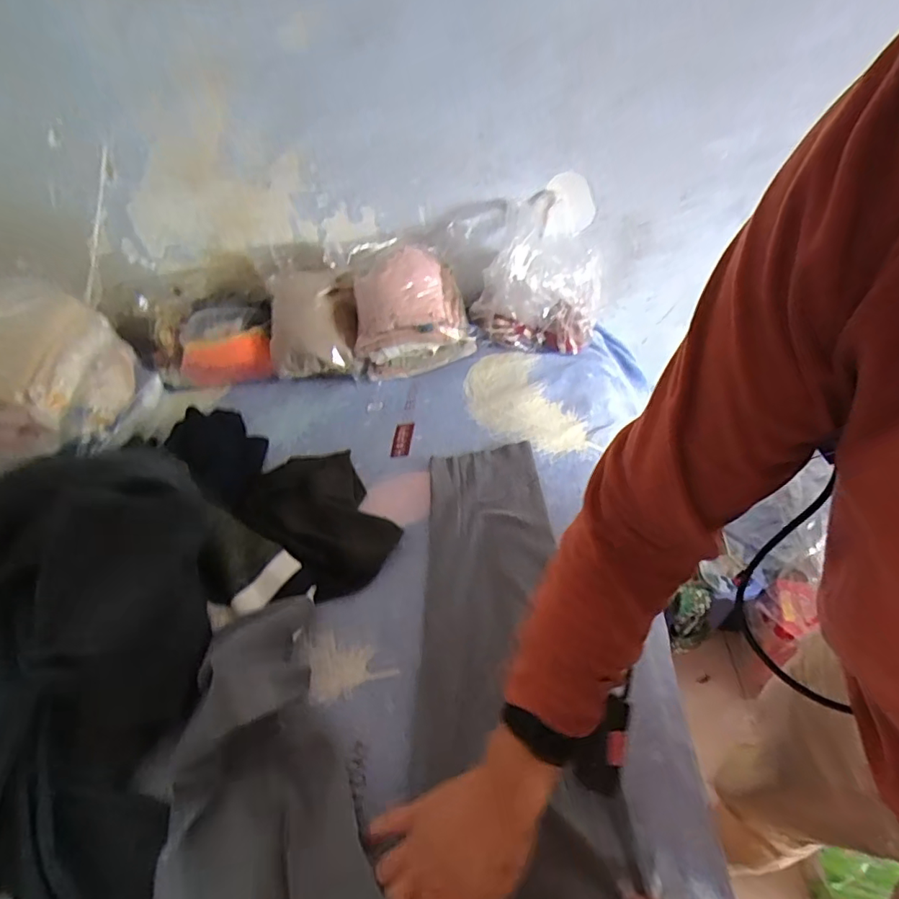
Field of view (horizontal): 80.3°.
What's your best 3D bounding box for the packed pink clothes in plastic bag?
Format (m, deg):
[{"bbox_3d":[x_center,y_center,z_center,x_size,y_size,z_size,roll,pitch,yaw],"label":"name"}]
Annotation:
[{"bbox_3d":[-0.075,-0.249,0.924,0.196,0.165,0.179,-10,44,-2],"label":"packed pink clothes in plastic bag"}]

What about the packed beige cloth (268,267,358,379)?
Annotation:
[{"bbox_3d":[-0.238,-0.227,0.943,0.152,0.142,0.141,0,45,9],"label":"packed beige cloth"}]

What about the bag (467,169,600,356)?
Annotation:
[{"bbox_3d":[0.143,-0.293,0.900,0.205,0.216,0.167,-2,45,6],"label":"bag"}]

